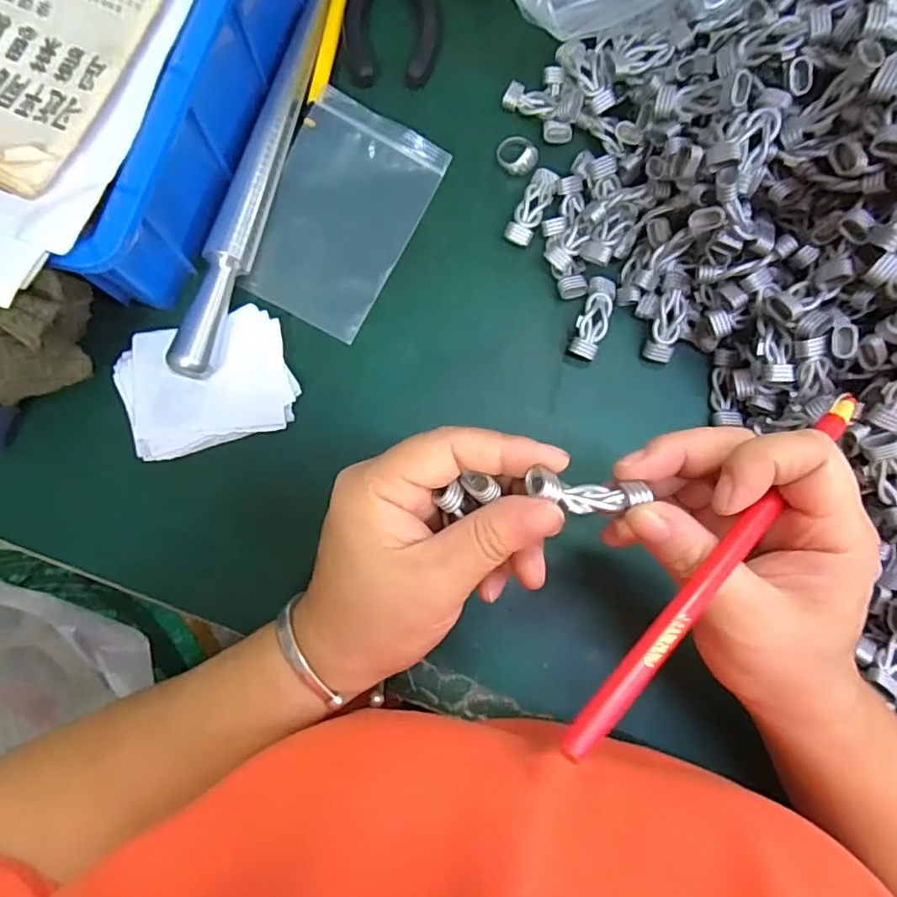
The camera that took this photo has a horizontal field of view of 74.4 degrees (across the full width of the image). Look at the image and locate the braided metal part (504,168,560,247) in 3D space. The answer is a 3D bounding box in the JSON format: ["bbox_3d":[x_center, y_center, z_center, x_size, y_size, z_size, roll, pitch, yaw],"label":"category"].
[{"bbox_3d":[0.047,-0.134,0.324,0.015,0.007,0.045,26,82,2],"label":"braided metal part"}]

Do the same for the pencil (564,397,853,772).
[{"bbox_3d":[0.094,0.036,0.200,0.167,0.007,0.009,-43,86,-17],"label":"pencil"}]

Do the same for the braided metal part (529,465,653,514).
[{"bbox_3d":[0.050,0.017,0.212,0.042,0.014,0.012,6,82,-11],"label":"braided metal part"}]

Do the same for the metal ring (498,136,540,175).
[{"bbox_3d":[0.039,-0.165,0.329,0.023,0.009,0.021,0,82,-2],"label":"metal ring"}]

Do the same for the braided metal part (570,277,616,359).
[{"bbox_3d":[0.079,-0.071,0.318,0.016,0.007,0.046,19,82,1],"label":"braided metal part"}]

